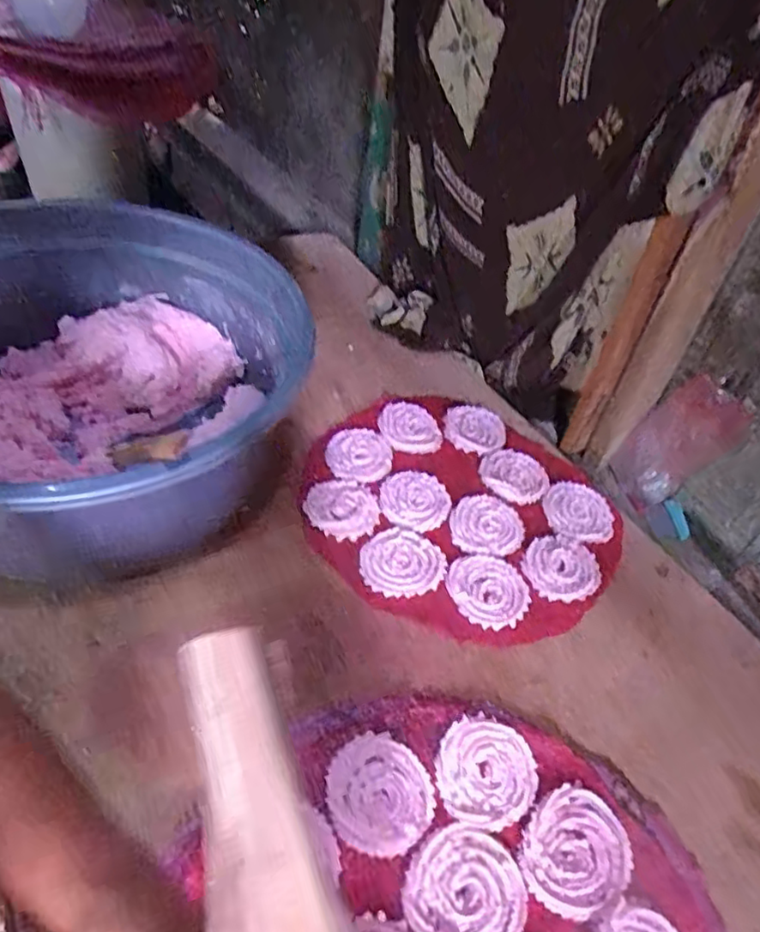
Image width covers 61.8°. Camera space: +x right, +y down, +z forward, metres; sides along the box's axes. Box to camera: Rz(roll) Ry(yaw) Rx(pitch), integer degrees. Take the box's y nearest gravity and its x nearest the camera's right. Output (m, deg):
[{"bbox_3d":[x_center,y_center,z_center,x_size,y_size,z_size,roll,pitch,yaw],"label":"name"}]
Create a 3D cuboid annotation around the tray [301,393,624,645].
[{"bbox_3d":[0.089,0.035,0.683,0.325,0.013,0.312,23,46,15],"label":"tray"}]

